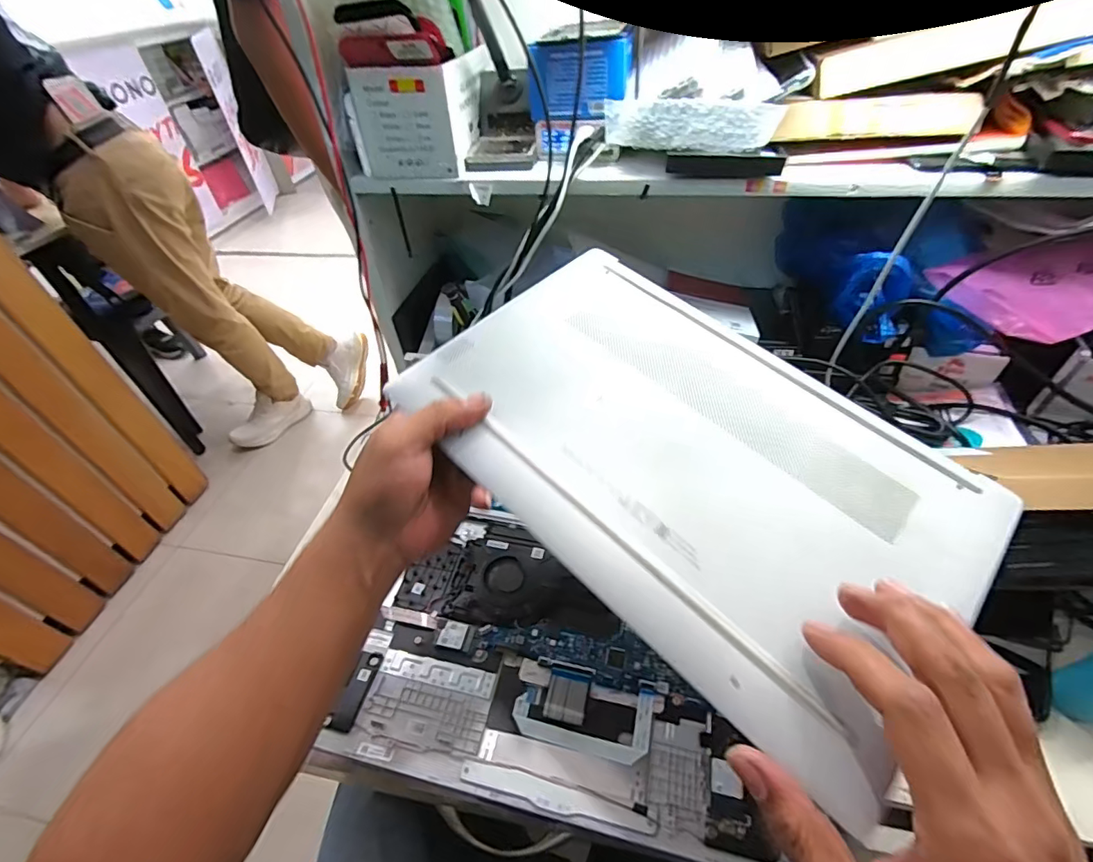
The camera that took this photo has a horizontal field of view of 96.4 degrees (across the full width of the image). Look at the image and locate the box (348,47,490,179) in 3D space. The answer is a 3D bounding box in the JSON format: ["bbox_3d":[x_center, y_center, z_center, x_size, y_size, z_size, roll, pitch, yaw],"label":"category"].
[{"bbox_3d":[-0.124,-0.338,0.519,0.097,0.090,0.145,7,46,12],"label":"box"}]

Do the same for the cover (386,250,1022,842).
[{"bbox_3d":[0.089,0.005,0.320,0.229,0.008,0.340,-38,64,-26],"label":"cover"}]

